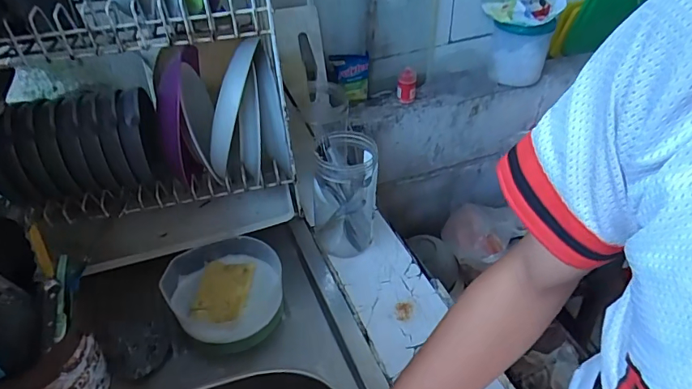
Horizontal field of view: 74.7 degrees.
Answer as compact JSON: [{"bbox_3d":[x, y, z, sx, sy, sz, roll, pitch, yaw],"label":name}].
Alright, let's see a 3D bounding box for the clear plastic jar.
[{"bbox_3d":[-0.003,0.002,0.657,0.086,0.163,0.091,0,39,0],"label":"clear plastic jar"}]

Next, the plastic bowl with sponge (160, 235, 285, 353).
[{"bbox_3d":[-0.157,0.130,0.606,0.140,0.059,0.149,0,39,0],"label":"plastic bowl with sponge"}]

